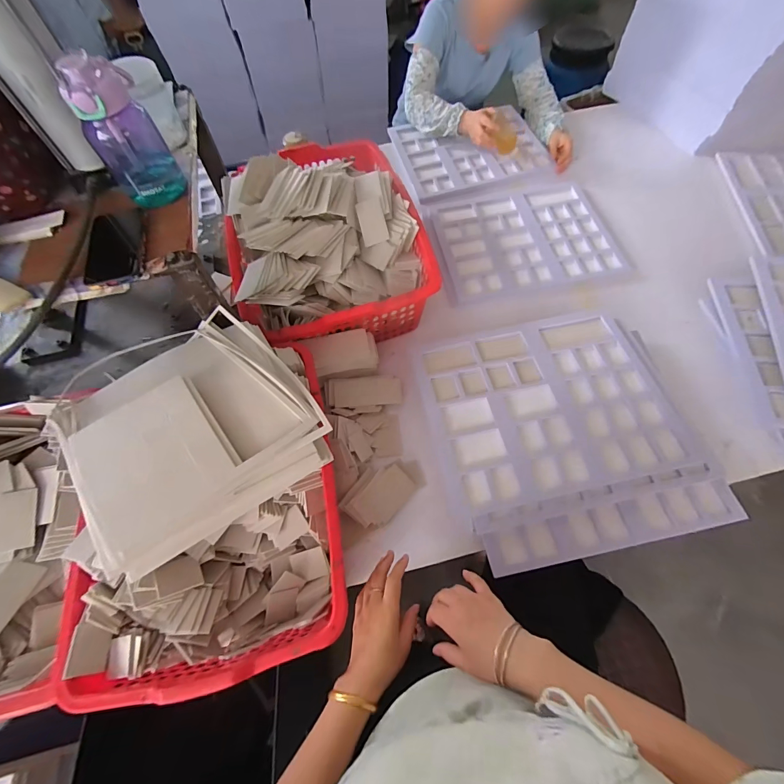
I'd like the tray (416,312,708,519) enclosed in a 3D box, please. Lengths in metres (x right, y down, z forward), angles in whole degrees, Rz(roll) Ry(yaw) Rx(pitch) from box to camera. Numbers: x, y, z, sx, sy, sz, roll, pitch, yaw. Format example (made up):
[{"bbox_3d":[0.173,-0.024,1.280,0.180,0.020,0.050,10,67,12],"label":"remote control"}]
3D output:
[{"bbox_3d":[0.287,0.017,0.696,0.407,0.015,0.338,-12,62,-4],"label":"tray"}]

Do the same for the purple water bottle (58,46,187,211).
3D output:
[{"bbox_3d":[-0.369,-0.355,0.519,0.088,0.169,0.088,-33,66,-14],"label":"purple water bottle"}]

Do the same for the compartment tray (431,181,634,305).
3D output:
[{"bbox_3d":[0.337,-0.398,0.970,0.430,0.032,0.348,-7,62,-1],"label":"compartment tray"}]

